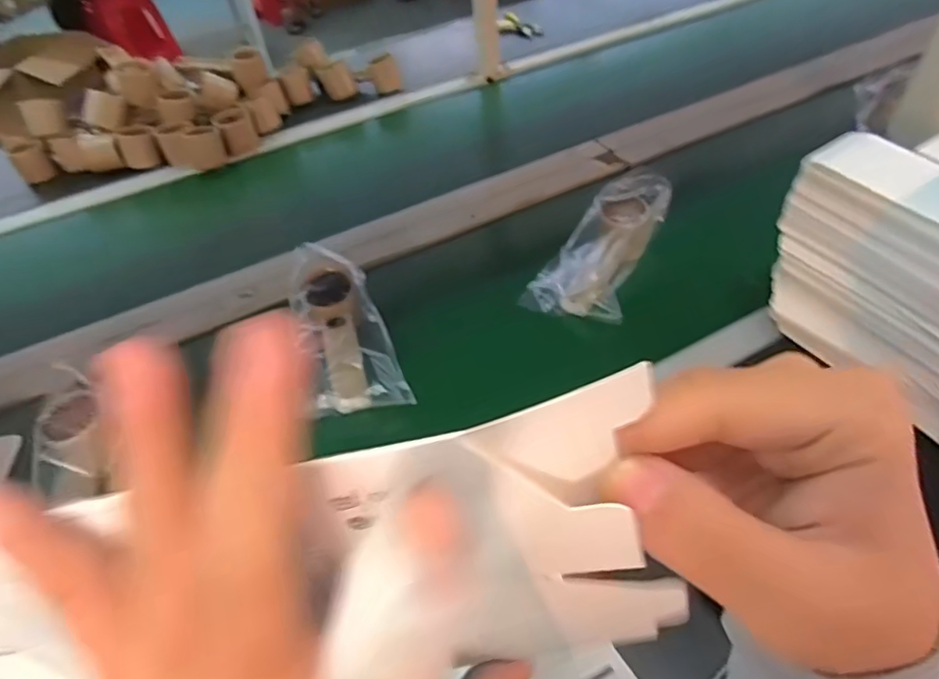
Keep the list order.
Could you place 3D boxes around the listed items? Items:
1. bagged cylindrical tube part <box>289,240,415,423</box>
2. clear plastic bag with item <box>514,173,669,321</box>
[{"bbox_3d":[-0.131,-0.010,0.569,0.085,0.038,0.196,-20,66,-11],"label":"bagged cylindrical tube part"},{"bbox_3d":[0.155,-0.104,0.629,0.105,0.035,0.207,27,71,30],"label":"clear plastic bag with item"}]

